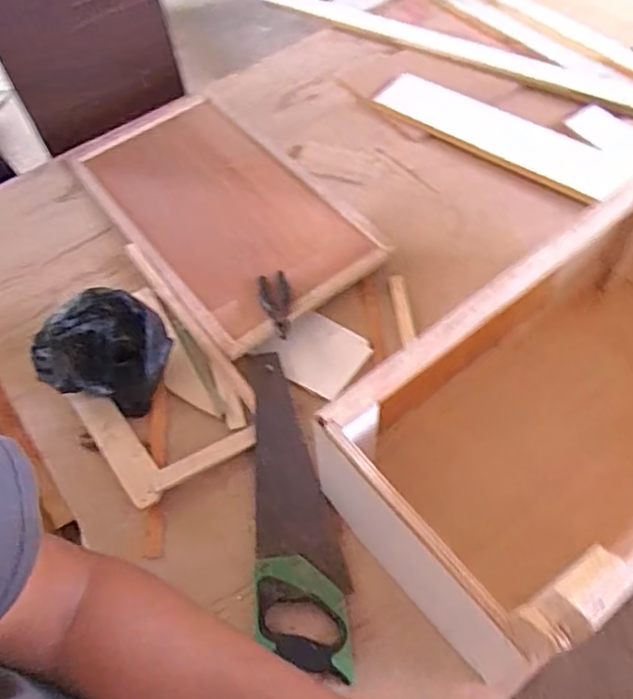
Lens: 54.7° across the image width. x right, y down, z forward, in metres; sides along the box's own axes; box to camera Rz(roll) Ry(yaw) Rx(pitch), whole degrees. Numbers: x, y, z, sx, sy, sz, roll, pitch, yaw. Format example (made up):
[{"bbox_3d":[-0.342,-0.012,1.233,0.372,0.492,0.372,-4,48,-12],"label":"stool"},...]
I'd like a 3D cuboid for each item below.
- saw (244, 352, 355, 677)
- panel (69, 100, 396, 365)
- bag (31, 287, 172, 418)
[{"bbox_3d":[-0.033,0.197,0.812,0.111,0.019,0.430,-7,58,-1],"label":"saw"},{"bbox_3d":[-0.181,-0.269,1.117,0.335,0.040,0.624,-36,63,-17],"label":"panel"},{"bbox_3d":[-0.315,0.004,0.904,0.174,0.103,0.151,8,59,8],"label":"bag"}]

